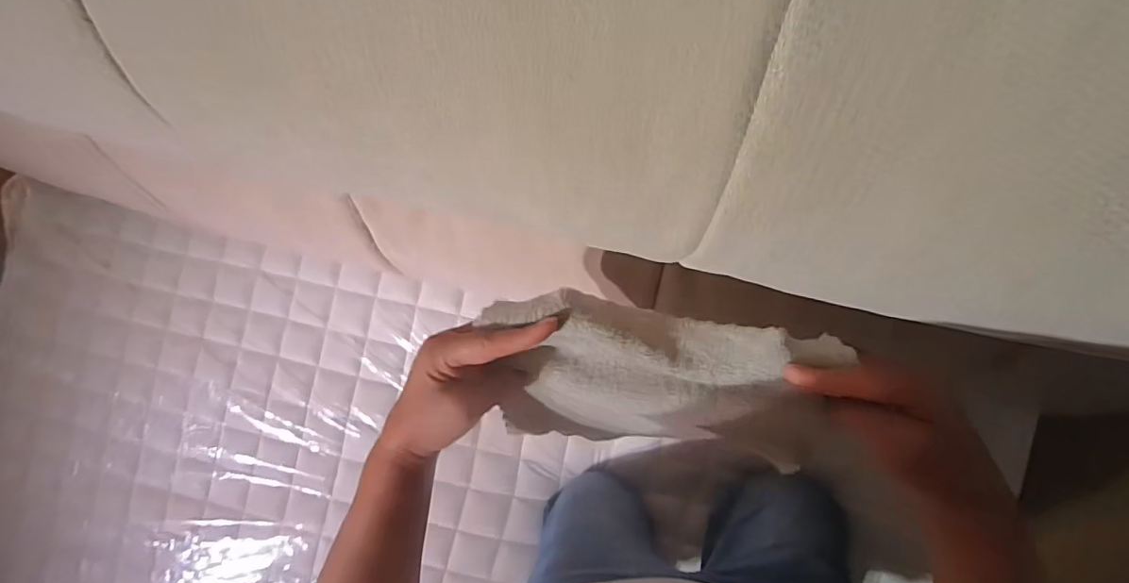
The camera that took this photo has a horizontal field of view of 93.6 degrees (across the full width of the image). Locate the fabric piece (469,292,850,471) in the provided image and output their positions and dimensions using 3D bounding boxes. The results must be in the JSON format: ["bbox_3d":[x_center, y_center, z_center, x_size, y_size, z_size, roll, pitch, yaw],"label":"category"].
[{"bbox_3d":[0.068,0.059,0.392,0.234,0.050,0.136,6,128,9],"label":"fabric piece"}]

